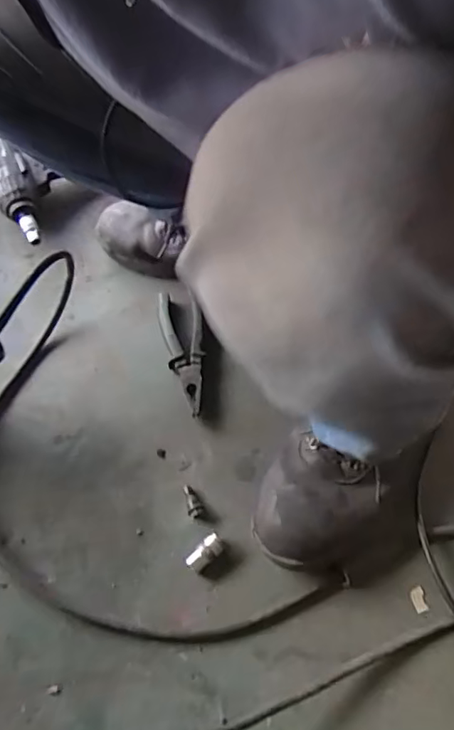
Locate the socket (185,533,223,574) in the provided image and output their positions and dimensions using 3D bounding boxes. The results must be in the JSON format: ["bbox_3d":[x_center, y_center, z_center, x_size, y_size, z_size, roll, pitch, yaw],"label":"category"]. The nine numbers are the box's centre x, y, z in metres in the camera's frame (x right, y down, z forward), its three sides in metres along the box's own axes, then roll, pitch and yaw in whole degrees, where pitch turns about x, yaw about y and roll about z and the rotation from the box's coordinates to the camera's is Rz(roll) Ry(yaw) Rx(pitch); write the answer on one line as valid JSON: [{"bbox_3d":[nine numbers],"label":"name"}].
[{"bbox_3d":[-0.022,0.186,0.540,0.039,0.014,0.019,-36,65,-18],"label":"socket"}]

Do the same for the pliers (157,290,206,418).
[{"bbox_3d":[-0.051,-0.019,0.663,0.051,0.015,0.173,-10,60,-4],"label":"pliers"}]

